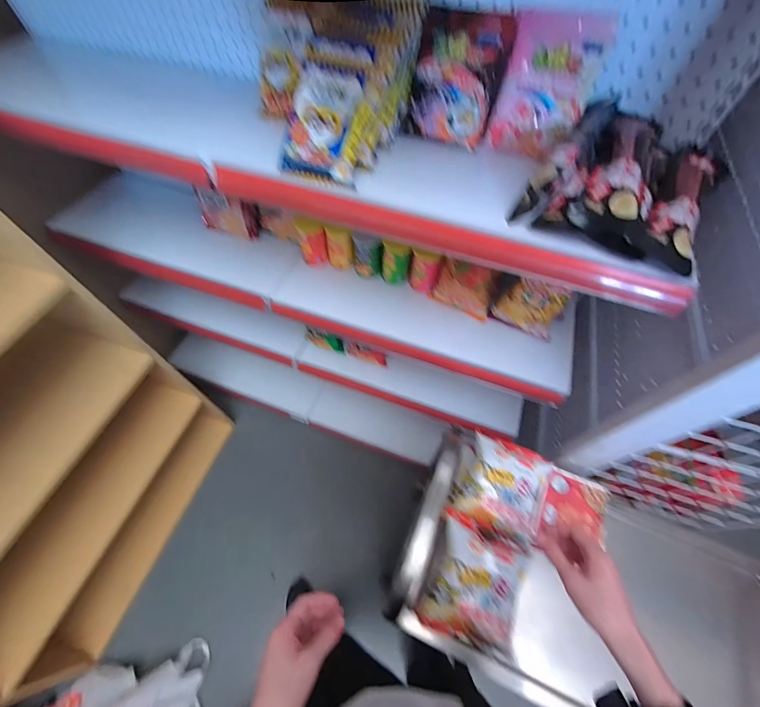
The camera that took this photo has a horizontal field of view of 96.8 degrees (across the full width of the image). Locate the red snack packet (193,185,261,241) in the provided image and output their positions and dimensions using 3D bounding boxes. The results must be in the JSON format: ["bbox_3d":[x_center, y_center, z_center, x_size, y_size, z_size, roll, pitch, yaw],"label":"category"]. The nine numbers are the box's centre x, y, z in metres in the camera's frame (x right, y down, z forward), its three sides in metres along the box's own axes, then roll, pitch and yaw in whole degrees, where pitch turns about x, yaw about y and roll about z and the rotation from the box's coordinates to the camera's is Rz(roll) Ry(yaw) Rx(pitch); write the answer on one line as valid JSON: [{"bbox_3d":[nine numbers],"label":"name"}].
[{"bbox_3d":[-0.394,-0.358,0.868,0.156,0.113,0.042,4,59,0],"label":"red snack packet"}]

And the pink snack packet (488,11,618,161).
[{"bbox_3d":[0.248,-0.395,0.505,0.129,0.167,0.028,17,34,13],"label":"pink snack packet"}]

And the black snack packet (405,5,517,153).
[{"bbox_3d":[0.117,-0.424,0.521,0.137,0.162,0.040,18,28,8],"label":"black snack packet"}]

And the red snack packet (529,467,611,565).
[{"bbox_3d":[0.364,0.295,0.645,0.119,0.026,0.125,21,61,10],"label":"red snack packet"}]

